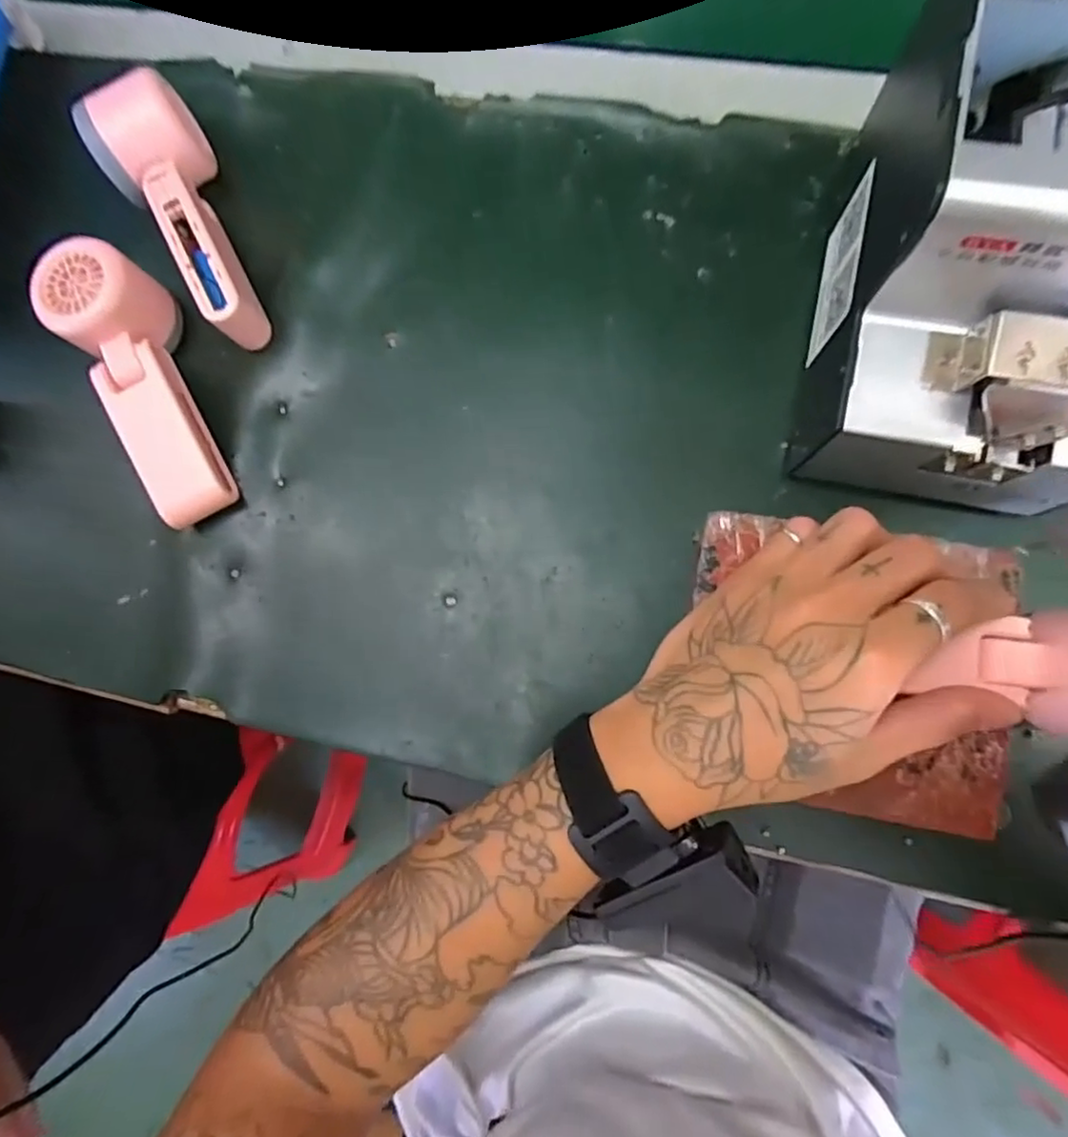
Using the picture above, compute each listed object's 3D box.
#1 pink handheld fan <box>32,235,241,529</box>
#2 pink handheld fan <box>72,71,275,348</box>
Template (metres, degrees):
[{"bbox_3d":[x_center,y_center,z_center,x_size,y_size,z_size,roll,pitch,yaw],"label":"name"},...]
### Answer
[{"bbox_3d":[-0.220,-0.103,0.361,0.058,0.054,0.158,-29,81,2],"label":"pink handheld fan"},{"bbox_3d":[-0.194,-0.204,0.370,0.056,0.062,0.149,-34,81,2],"label":"pink handheld fan"}]

